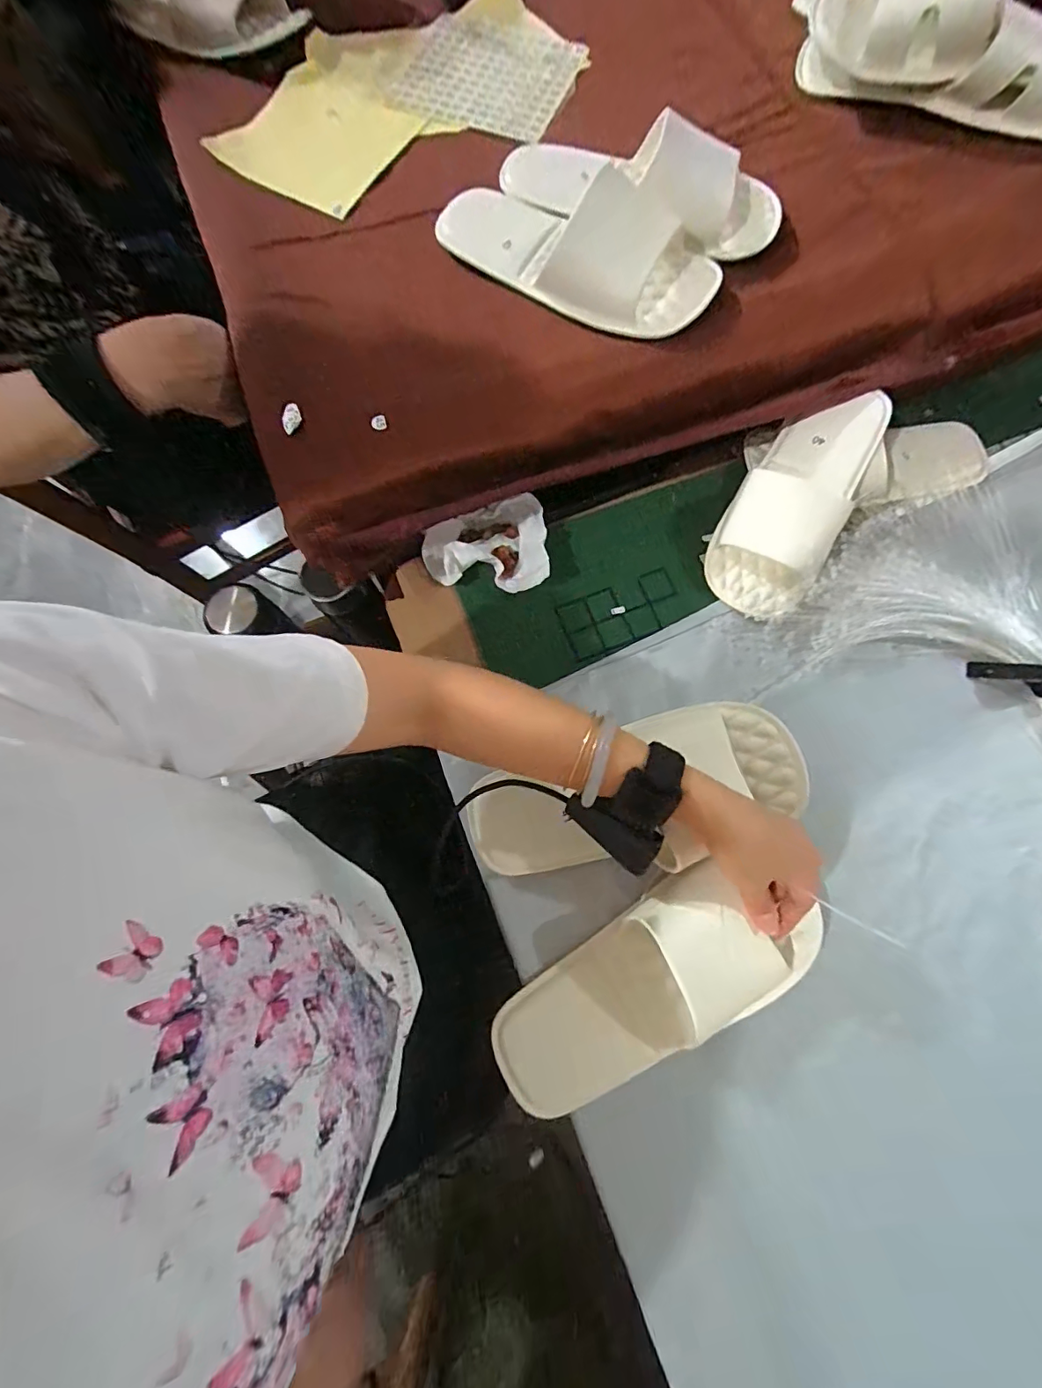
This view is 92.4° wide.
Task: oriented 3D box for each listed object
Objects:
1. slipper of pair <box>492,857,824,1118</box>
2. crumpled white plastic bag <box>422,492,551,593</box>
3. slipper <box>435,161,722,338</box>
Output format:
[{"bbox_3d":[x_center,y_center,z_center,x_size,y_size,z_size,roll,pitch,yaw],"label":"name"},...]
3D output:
[{"bbox_3d":[0.095,0.217,0.371,0.245,0.059,0.106,-34,77,5],"label":"slipper of pair"},{"bbox_3d":[-0.034,-0.137,0.476,0.115,0.036,0.082,-8,75,0],"label":"crumpled white plastic bag"},{"bbox_3d":[0.048,-0.383,0.406,0.238,0.073,0.114,34,79,10],"label":"slipper"}]

